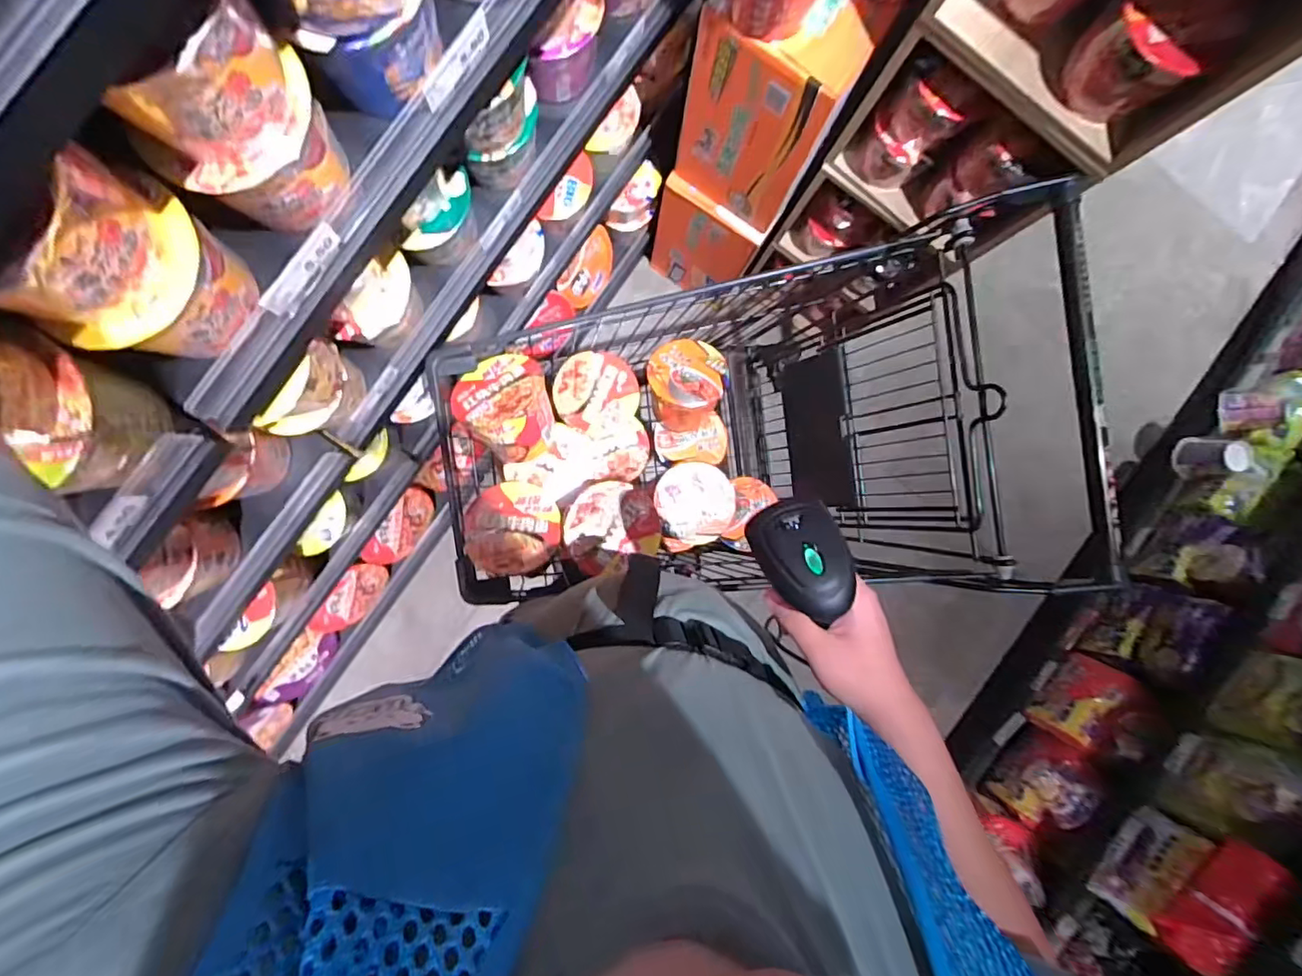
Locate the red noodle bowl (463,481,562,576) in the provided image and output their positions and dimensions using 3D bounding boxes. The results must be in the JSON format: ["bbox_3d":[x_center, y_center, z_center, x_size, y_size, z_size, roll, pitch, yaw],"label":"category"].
[{"bbox_3d":[-0.199,0.069,0.835,0.137,0.095,0.137,2,71,-5],"label":"red noodle bowl"}]

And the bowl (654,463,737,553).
[{"bbox_3d":[0.071,0.031,0.950,0.124,0.079,0.140,-14,91,-5],"label":"bowl"}]

